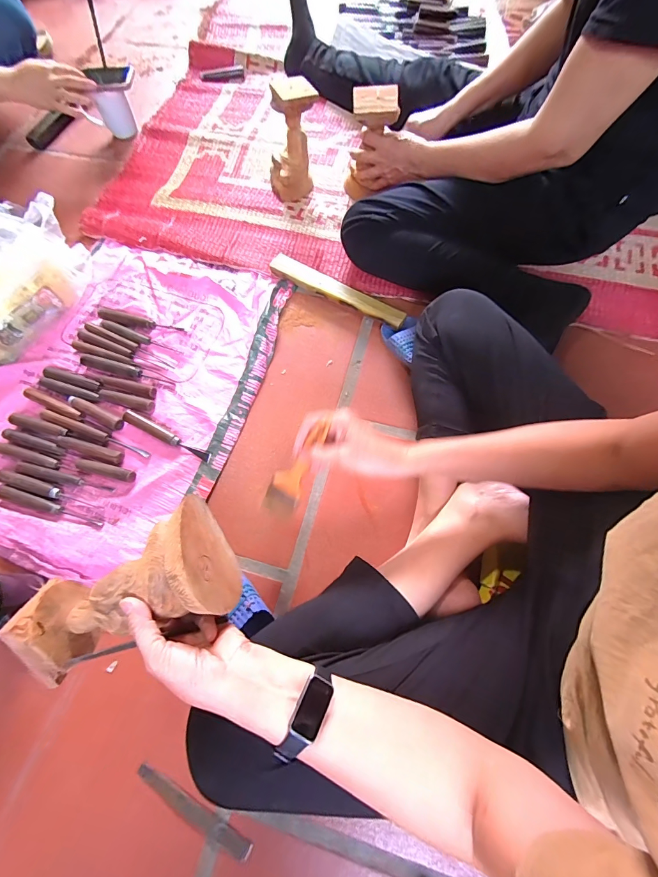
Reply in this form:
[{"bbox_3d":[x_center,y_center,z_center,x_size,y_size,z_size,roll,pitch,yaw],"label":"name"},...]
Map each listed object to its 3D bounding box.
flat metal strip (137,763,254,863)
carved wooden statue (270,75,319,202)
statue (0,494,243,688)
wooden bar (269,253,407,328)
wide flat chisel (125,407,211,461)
[{"bbox_3d":[-0.162,0.443,0.431,0.159,0.008,0.020,25,72,12],"label":"flat metal strip"},{"bbox_3d":[-0.074,-0.595,0.738,0.107,0.174,0.082,-15,69,-3],"label":"carved wooden statue"},{"bbox_3d":[-0.191,0.146,0.351,0.177,0.092,0.101,-24,70,-6],"label":"statue"},{"bbox_3d":[0.015,-0.273,0.682,0.276,0.036,0.031,30,73,13],"label":"wooden bar"},{"bbox_3d":[-0.271,-0.005,0.599,0.166,0.018,0.021,26,72,12],"label":"wide flat chisel"}]

